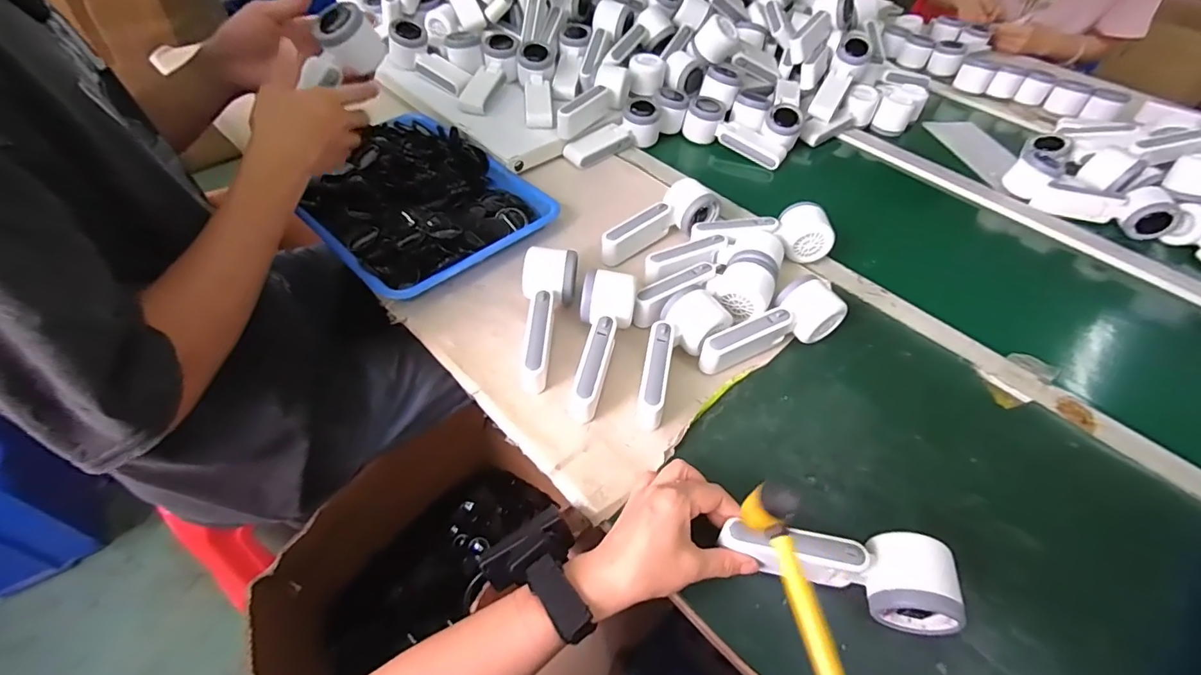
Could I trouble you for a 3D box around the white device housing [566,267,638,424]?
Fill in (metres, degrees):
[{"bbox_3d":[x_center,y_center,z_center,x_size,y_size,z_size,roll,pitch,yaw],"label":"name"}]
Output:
[{"bbox_3d":[0.000,0.008,0.494,0.054,0.062,0.148,8,49,2],"label":"white device housing"}]

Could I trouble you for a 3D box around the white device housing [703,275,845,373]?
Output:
[{"bbox_3d":[0.175,-0.004,0.521,0.152,0.061,0.056,-25,56,-24],"label":"white device housing"}]

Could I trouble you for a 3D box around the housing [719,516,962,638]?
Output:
[{"bbox_3d":[0.175,0.166,0.377,0.165,0.047,0.054,14,50,6],"label":"housing"}]

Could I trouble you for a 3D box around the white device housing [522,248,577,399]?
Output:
[{"bbox_3d":[-0.052,-0.018,0.515,0.055,0.063,0.153,0,49,-4],"label":"white device housing"}]

